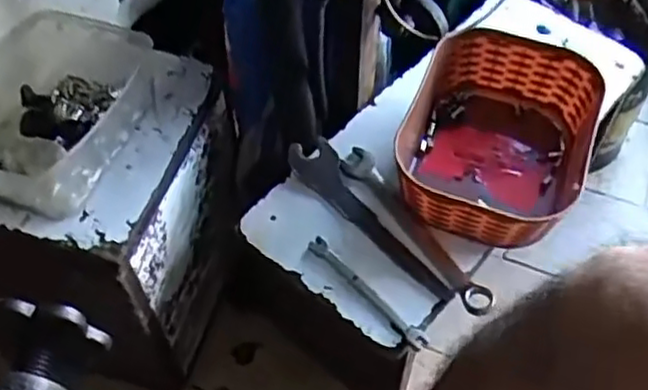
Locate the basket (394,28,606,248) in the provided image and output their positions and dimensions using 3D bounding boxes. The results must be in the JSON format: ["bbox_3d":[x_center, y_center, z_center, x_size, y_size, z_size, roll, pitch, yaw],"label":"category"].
[{"bbox_3d":[0.159,-0.051,0.645,0.163,0.074,0.207,18,57,13],"label":"basket"}]

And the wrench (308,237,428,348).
[{"bbox_3d":[0.036,0.083,0.592,0.014,0.010,0.131,-37,62,-24],"label":"wrench"}]

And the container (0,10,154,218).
[{"bbox_3d":[-0.237,-0.081,0.602,0.120,0.068,0.186,12,56,9],"label":"container"}]

